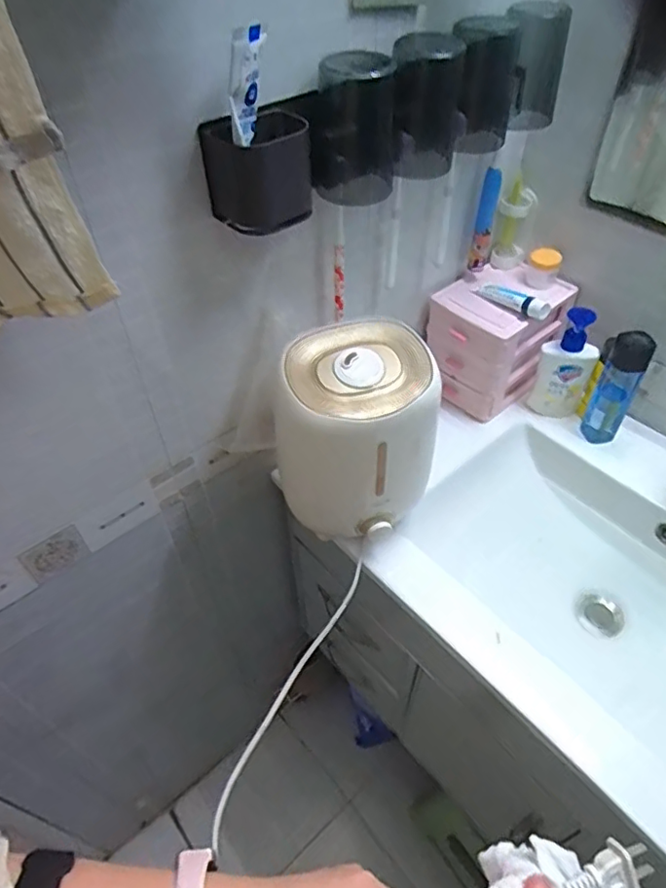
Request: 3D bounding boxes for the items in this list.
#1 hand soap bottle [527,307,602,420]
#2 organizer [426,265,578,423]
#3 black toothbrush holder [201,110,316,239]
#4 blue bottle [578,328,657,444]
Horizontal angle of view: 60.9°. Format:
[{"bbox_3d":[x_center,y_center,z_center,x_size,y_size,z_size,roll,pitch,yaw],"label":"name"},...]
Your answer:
[{"bbox_3d":[0.323,-0.107,0.789,0.071,0.164,0.043,24,52,20],"label":"hand soap bottle"},{"bbox_3d":[0.238,-0.157,0.831,0.174,0.160,0.137,-28,53,-23],"label":"organizer"},{"bbox_3d":[-0.056,-0.227,0.475,0.084,0.077,0.056,-28,53,-24],"label":"black toothbrush holder"},{"bbox_3d":[0.377,-0.071,0.756,0.049,0.166,0.042,24,52,20],"label":"blue bottle"}]

